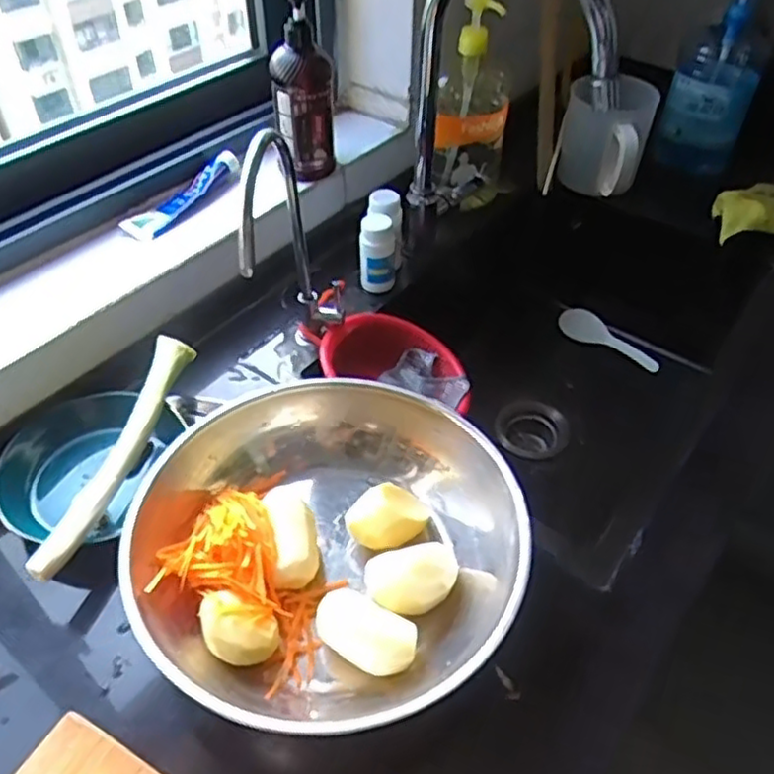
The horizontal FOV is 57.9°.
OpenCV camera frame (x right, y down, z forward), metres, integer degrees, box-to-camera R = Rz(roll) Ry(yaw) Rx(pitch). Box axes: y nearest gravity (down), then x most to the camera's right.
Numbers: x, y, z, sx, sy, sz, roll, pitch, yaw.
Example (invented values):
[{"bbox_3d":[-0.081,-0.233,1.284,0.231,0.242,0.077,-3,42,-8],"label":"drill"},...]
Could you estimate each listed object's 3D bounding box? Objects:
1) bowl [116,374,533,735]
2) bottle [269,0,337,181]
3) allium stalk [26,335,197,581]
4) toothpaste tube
[{"bbox_3d":[-0.049,0.128,0.579,0.302,0.085,0.297,0,46,0],"label":"bowl"},{"bbox_3d":[-0.101,-0.350,0.831,0.070,0.190,0.065,-7,47,-8],"label":"bottle"},{"bbox_3d":[-0.238,0.054,0.626,0.032,0.029,0.256,8,47,7],"label":"allium stalk"},{"bbox_3d":[-0.234,-0.226,0.821,0.041,0.024,0.162,26,52,23],"label":"toothpaste tube"}]

